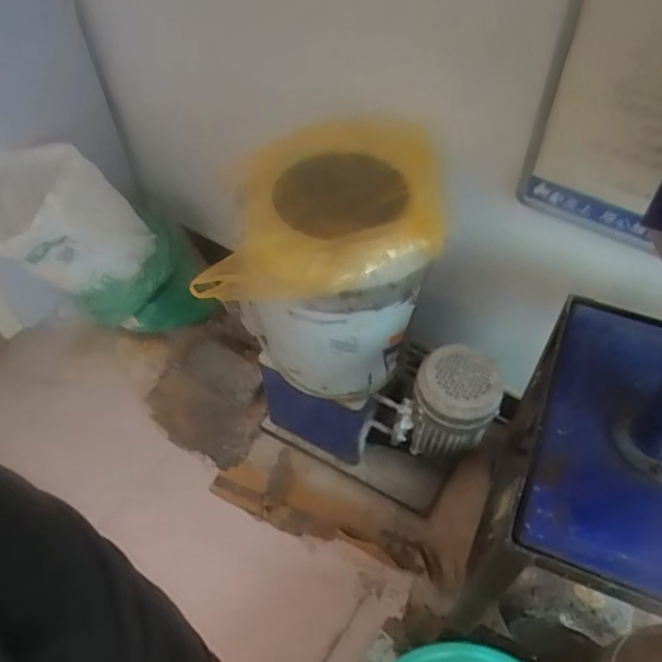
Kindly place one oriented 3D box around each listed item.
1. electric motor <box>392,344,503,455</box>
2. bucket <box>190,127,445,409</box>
[{"bbox_3d":[0.255,0.173,1.241,0.182,0.272,0.137,30,58,22],"label":"electric motor"},{"bbox_3d":[-0.008,-0.075,1.054,0.362,0.468,0.316,2,52,2],"label":"bucket"}]

